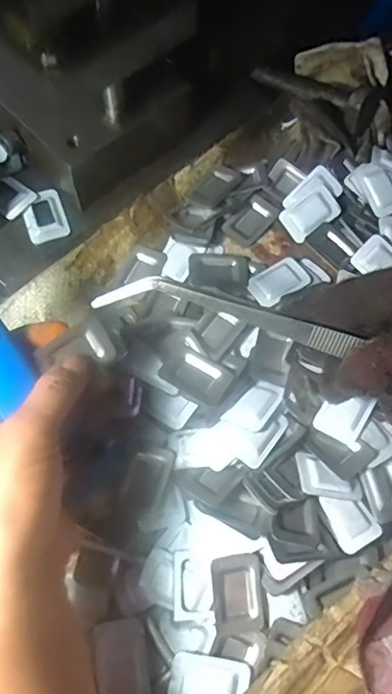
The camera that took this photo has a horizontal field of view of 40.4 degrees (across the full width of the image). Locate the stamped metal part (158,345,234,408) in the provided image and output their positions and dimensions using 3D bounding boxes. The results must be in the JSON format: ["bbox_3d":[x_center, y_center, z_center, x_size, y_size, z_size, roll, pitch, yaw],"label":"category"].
[{"bbox_3d":[0.000,0.017,0.320,0.040,0.011,0.027,30,68,10],"label":"stamped metal part"}]

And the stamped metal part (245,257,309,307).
[{"bbox_3d":[0.055,-0.044,0.360,0.040,0.005,0.026,-32,72,-16],"label":"stamped metal part"}]

